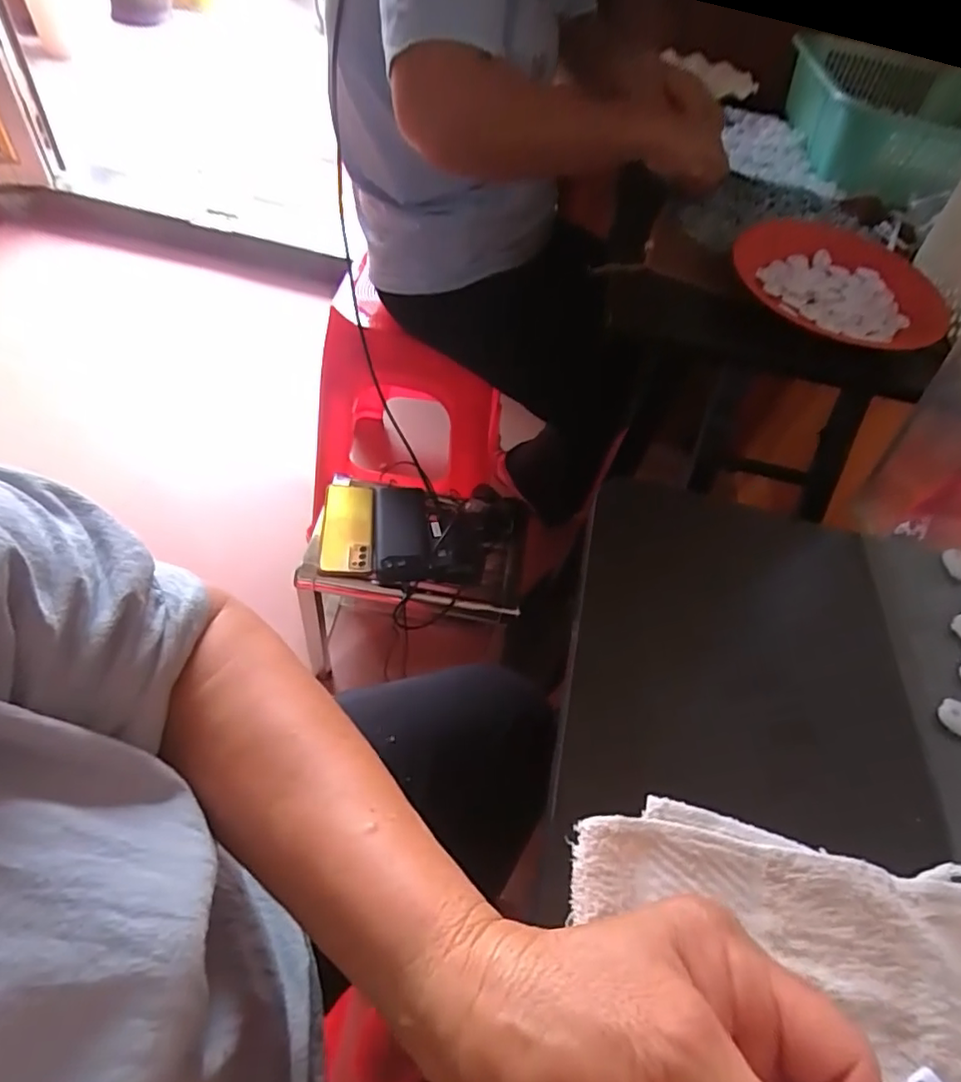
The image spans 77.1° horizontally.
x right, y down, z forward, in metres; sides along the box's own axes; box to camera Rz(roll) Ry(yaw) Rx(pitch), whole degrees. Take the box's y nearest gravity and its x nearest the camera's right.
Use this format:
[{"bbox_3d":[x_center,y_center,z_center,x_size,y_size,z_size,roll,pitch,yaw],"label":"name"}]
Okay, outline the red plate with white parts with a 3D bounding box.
[{"bbox_3d":[0.348,-0.255,0.583,0.169,0.024,0.189,-23,60,-25],"label":"red plate with white parts"}]

